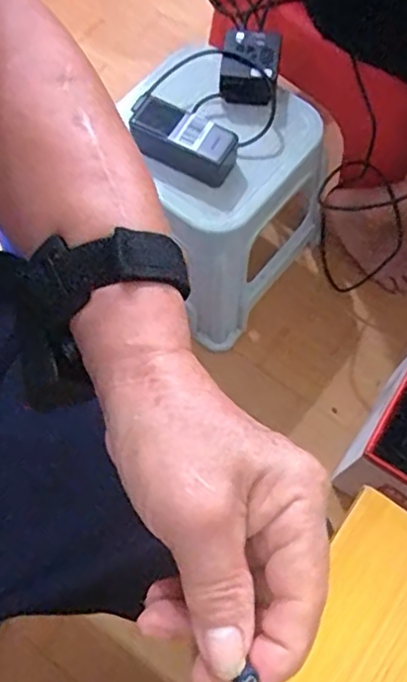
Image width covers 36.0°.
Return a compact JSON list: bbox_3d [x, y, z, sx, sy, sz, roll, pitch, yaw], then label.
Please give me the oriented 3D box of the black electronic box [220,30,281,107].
[{"bbox_3d":[0.063,-0.376,0.858,0.076,0.041,0.104,7,69,3],"label":"black electronic box"}]

